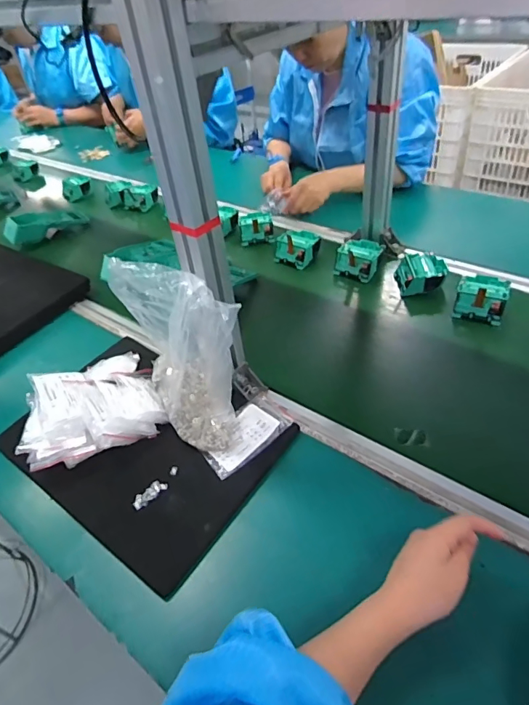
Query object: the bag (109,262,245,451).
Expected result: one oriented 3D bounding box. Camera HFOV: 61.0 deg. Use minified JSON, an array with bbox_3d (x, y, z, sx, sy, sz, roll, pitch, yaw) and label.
[{"bbox_3d":[-0.099,0.006,0.548,0.083,0.218,0.169,-34,49,-26],"label":"bag"}]

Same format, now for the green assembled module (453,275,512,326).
[{"bbox_3d":[0.351,-0.089,0.724,0.078,0.043,0.078,14,47,22],"label":"green assembled module"}]

